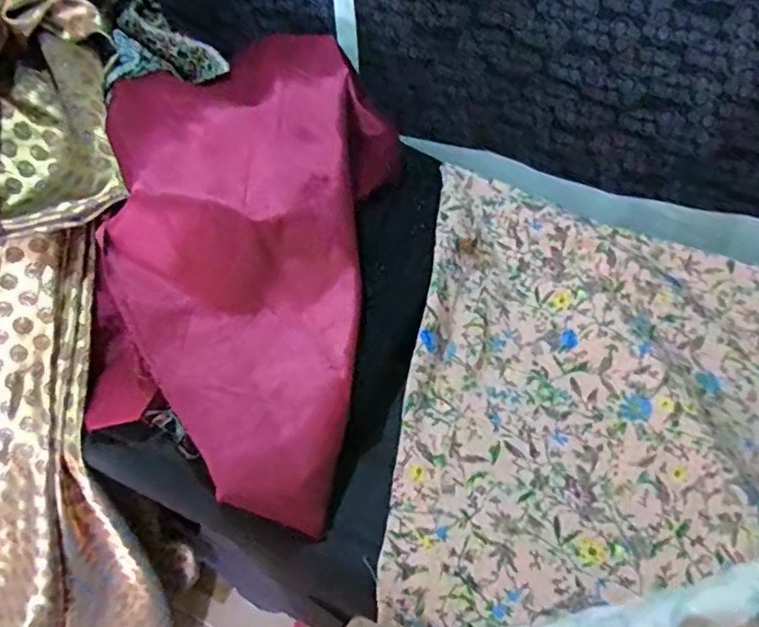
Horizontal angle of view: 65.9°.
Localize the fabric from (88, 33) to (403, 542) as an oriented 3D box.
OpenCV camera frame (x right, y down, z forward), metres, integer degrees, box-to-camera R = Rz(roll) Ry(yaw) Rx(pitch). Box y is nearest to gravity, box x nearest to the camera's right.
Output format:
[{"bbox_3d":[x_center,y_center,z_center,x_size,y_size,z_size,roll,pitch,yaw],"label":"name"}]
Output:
[{"bbox_3d":[-0.132,-0.106,0.613,0.253,0.187,0.512,5,47,6],"label":"fabric"}]

